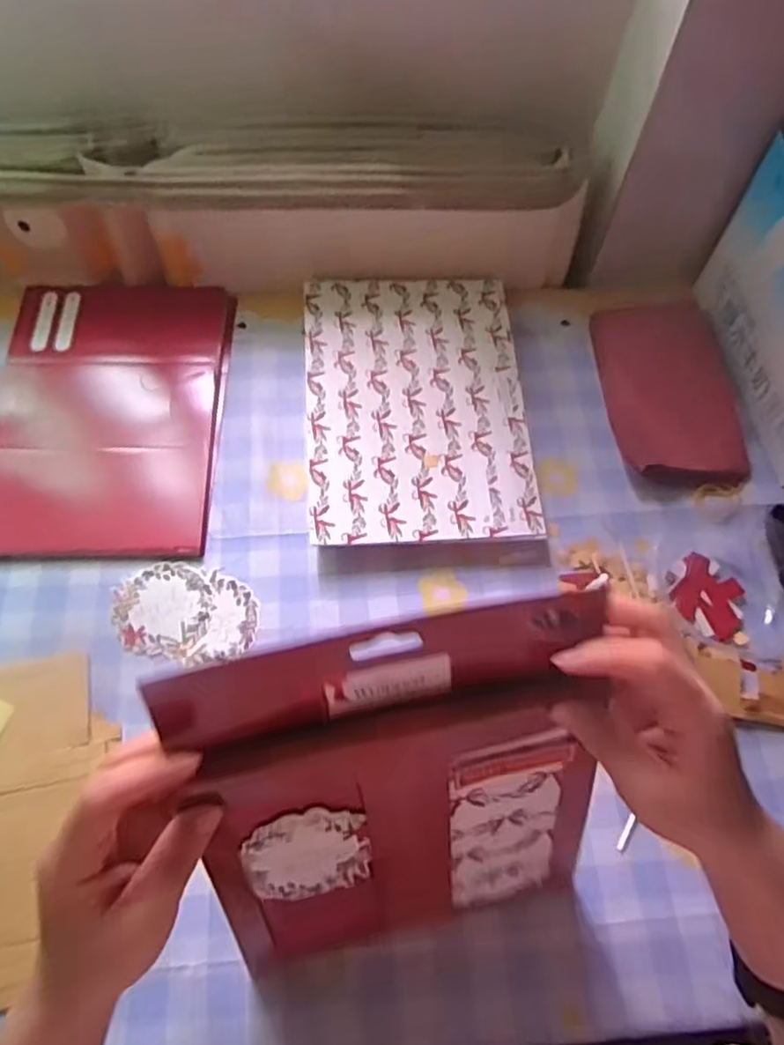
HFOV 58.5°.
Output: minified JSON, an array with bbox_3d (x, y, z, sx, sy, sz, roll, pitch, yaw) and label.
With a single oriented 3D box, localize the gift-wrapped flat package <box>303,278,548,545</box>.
[{"bbox_3d":[0.019,-0.100,0.584,0.177,0.018,0.263,-3,62,-5],"label":"gift-wrapped flat package"}]

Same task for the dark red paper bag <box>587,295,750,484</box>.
[{"bbox_3d":[0.242,-0.118,0.615,0.107,0.011,0.194,-2,62,-4],"label":"dark red paper bag"}]

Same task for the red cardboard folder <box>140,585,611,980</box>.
[{"bbox_3d":[0.009,0.140,0.340,0.191,0.211,0.024,-11,27,-9],"label":"red cardboard folder"}]

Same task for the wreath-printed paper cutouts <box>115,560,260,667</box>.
[{"bbox_3d":[-0.148,0.066,0.504,0.102,0.004,0.069,15,62,5],"label":"wreath-printed paper cutouts"}]

